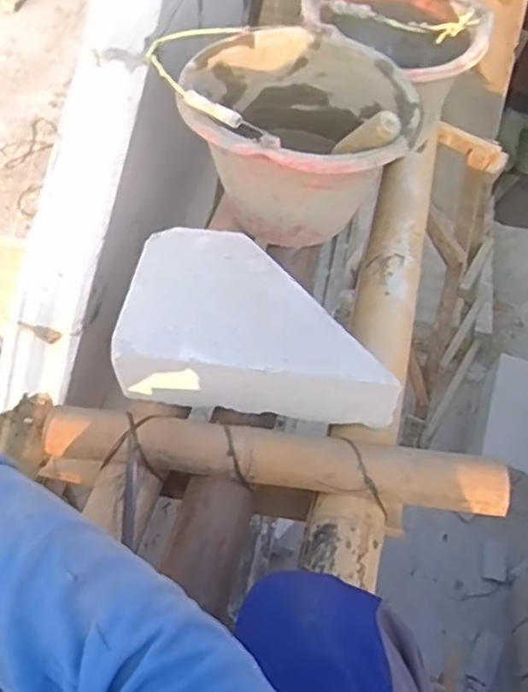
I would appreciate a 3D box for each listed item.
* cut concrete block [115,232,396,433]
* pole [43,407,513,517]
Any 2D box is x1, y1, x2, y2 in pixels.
[{"bbox_3d":[-0.003,-0.023,0.782,0.315,0.101,0.206,9,55,3],"label":"cut concrete block"},{"bbox_3d":[0.006,0.126,0.723,0.509,0.047,0.069,9,55,2],"label":"pole"}]

